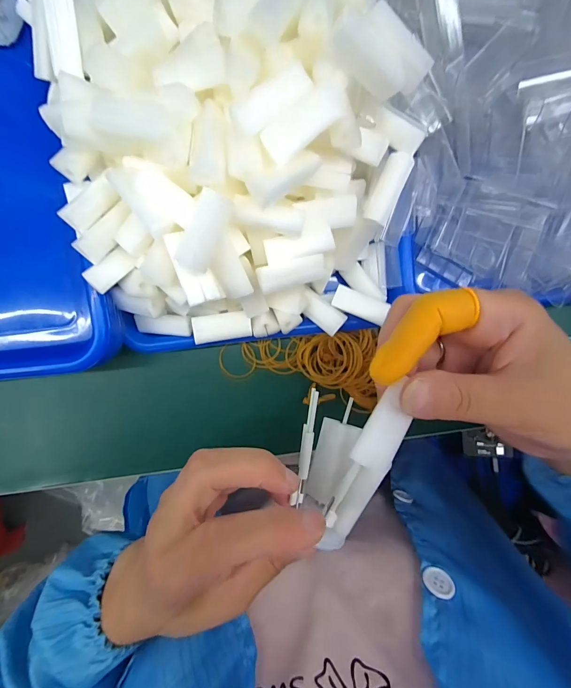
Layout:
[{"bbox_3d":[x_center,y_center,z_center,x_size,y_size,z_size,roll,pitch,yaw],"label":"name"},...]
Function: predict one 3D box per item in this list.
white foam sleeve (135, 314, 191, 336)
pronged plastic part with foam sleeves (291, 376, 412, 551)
[{"bbox_3d":[-0.097,-0.015,0.276,0.049,0.009,0.016,3,92,13],"label":"white foam sleeve"},{"bbox_3d":[0.031,0.060,0.168,0.041,0.030,0.087,11,92,-3],"label":"pronged plastic part with foam sleeves"}]

